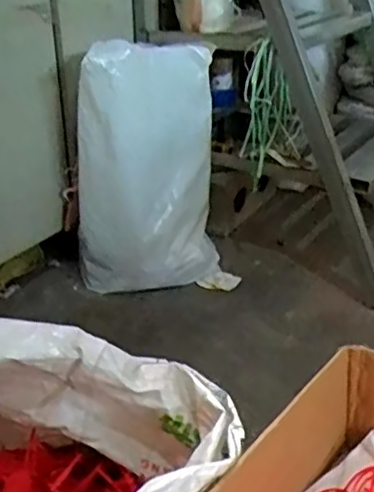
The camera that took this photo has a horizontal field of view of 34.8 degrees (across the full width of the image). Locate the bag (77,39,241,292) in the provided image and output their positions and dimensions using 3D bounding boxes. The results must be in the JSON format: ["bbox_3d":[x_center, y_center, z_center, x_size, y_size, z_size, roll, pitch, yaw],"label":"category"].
[{"bbox_3d":[-0.088,-0.165,1.468,0.368,0.585,0.171,-11,31,-18],"label":"bag"}]

